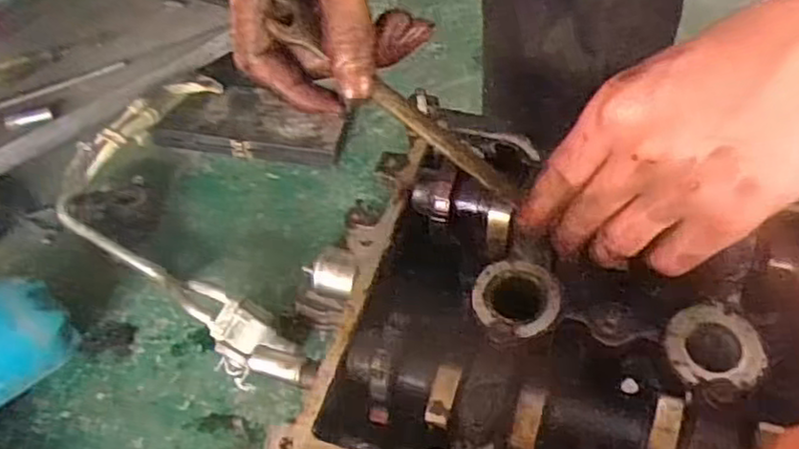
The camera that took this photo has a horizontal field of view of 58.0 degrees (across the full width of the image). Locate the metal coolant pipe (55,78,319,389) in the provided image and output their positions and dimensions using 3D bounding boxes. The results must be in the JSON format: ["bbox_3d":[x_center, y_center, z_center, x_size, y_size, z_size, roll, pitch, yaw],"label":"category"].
[{"bbox_3d":[-0.347,-0.007,1.059,0.271,0.120,0.562,-15,47,-14],"label":"metal coolant pipe"}]

